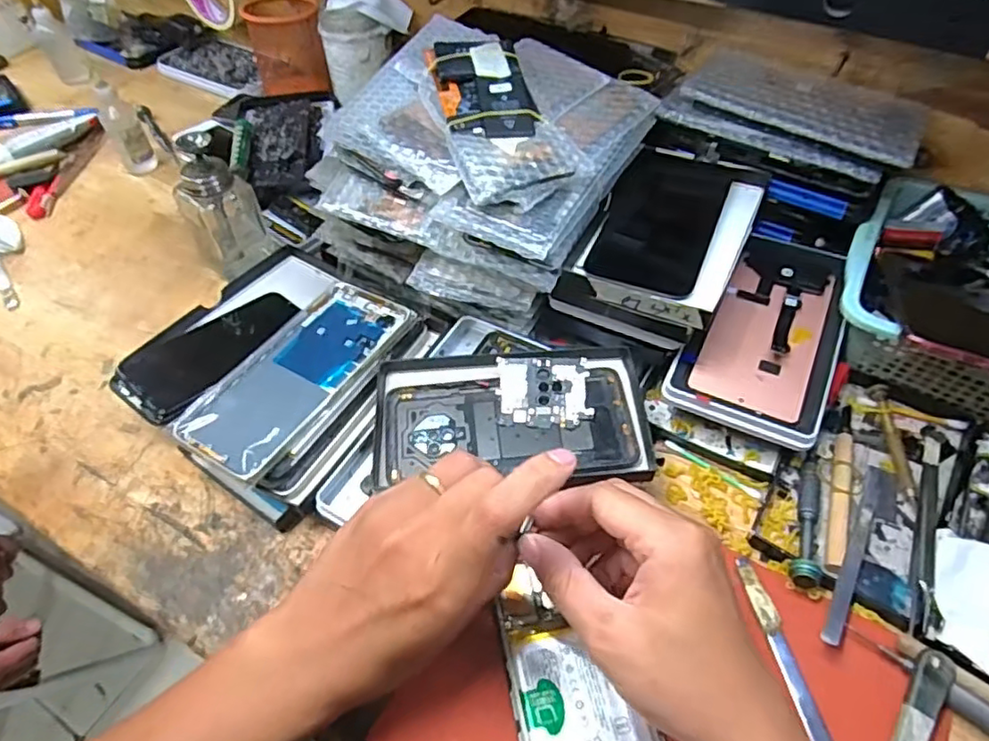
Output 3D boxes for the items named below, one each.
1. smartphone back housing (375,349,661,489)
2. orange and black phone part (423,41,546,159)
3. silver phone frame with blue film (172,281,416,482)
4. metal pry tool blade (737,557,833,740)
[{"bbox_3d":[0.011,0.030,0.416,0.177,0.017,0.096,-4,54,-1],"label":"smartphone back housing"},{"bbox_3d":[-0.006,-0.192,0.439,0.063,0.013,0.105,-14,70,-4],"label":"orange and black phone part"},{"bbox_3d":[-0.137,-0.001,0.445,0.081,0.012,0.170,29,59,21],"label":"silver phone frame with blue film"},{"bbox_3d":[0.164,0.166,0.348,0.012,0.005,0.127,-10,54,-6],"label":"metal pry tool blade"}]

